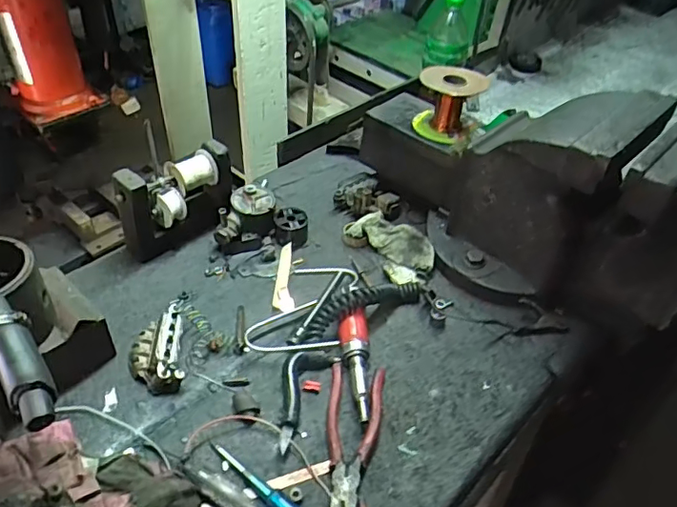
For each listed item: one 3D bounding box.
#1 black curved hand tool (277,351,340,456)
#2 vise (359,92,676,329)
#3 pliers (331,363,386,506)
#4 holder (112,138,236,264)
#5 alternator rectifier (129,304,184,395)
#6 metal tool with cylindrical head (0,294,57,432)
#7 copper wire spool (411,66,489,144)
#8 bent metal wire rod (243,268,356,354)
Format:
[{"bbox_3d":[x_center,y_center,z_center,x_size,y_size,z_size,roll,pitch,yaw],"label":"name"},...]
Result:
[{"bbox_3d":[-0.052,0.162,0.661,0.055,0.020,0.134,21,46,18],"label":"black curved hand tool"},{"bbox_3d":[0.266,-0.098,0.762,0.202,0.263,0.493,-21,48,-24],"label":"vise"},{"bbox_3d":[0.016,0.210,0.622,0.062,0.017,0.192,6,43,2],"label":"pliers"},{"bbox_3d":[-0.230,-0.076,0.800,0.172,0.143,0.064,-29,52,-31],"label":"holder"},{"bbox_3d":[-0.223,0.117,0.679,0.067,0.035,0.112,-6,44,-11],"label":"alternator rectifier"},{"bbox_3d":[-0.276,0.030,0.442,0.030,0.033,0.257,-25,50,-28],"label":"metal tool with cylindrical head"},{"bbox_3d":[0.164,-0.219,0.825,0.094,0.084,0.089,2,43,-2],"label":"copper wire spool"},{"bbox_3d":[-0.047,0.068,0.747,0.120,0.031,0.163,10,43,7],"label":"bent metal wire rod"}]

